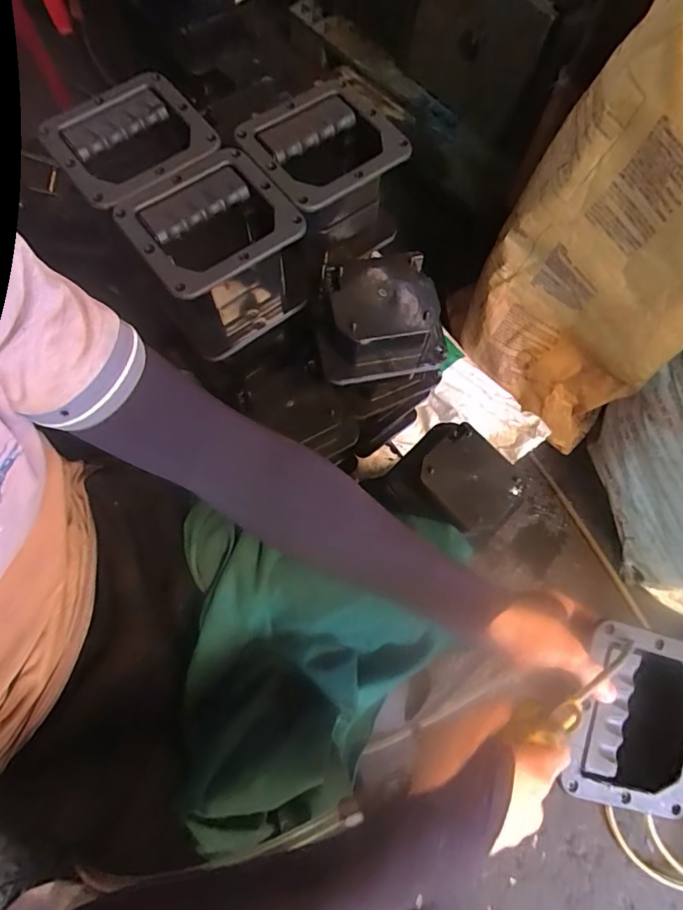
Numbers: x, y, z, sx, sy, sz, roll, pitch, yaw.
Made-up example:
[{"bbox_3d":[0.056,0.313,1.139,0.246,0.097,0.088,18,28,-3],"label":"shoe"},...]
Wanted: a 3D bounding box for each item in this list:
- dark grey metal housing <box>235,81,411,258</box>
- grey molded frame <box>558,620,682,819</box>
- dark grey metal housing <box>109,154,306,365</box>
[{"bbox_3d":[-0.018,-0.320,0.563,0.154,0.109,0.139,-33,75,-13],"label":"dark grey metal housing"},{"bbox_3d":[0.258,0.226,0.419,0.117,0.028,0.143,16,84,-10],"label":"grey molded frame"},{"bbox_3d":[-0.131,-0.214,0.539,0.151,0.137,0.144,-34,76,-13],"label":"dark grey metal housing"}]

